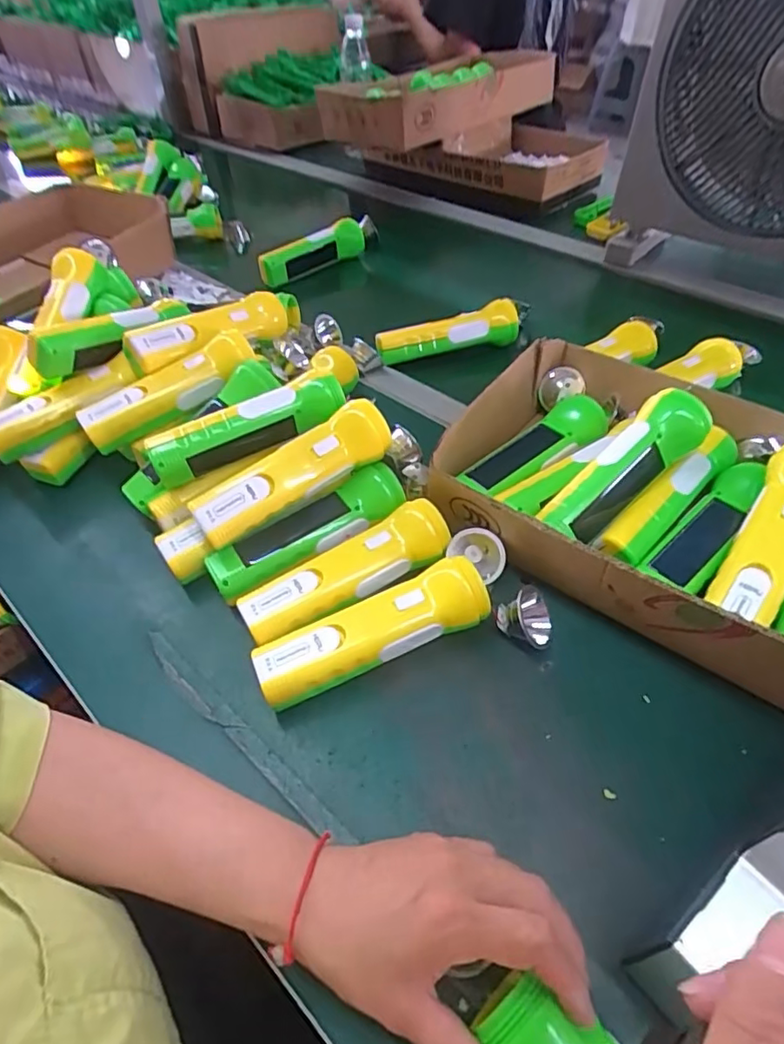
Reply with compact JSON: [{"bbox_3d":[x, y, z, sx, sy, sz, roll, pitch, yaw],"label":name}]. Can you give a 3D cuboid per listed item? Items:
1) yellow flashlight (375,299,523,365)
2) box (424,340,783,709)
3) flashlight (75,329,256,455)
[{"bbox_3d":[0.064,-0.222,0.672,0.167,0.040,0.047,-11,48,-8],"label":"yellow flashlight"},{"bbox_3d":[0.252,-0.013,0.422,0.421,0.076,0.240,32,56,27],"label":"box"},{"bbox_3d":[-0.200,-0.119,0.522,0.163,0.039,0.042,-36,54,-13],"label":"flashlight"}]

